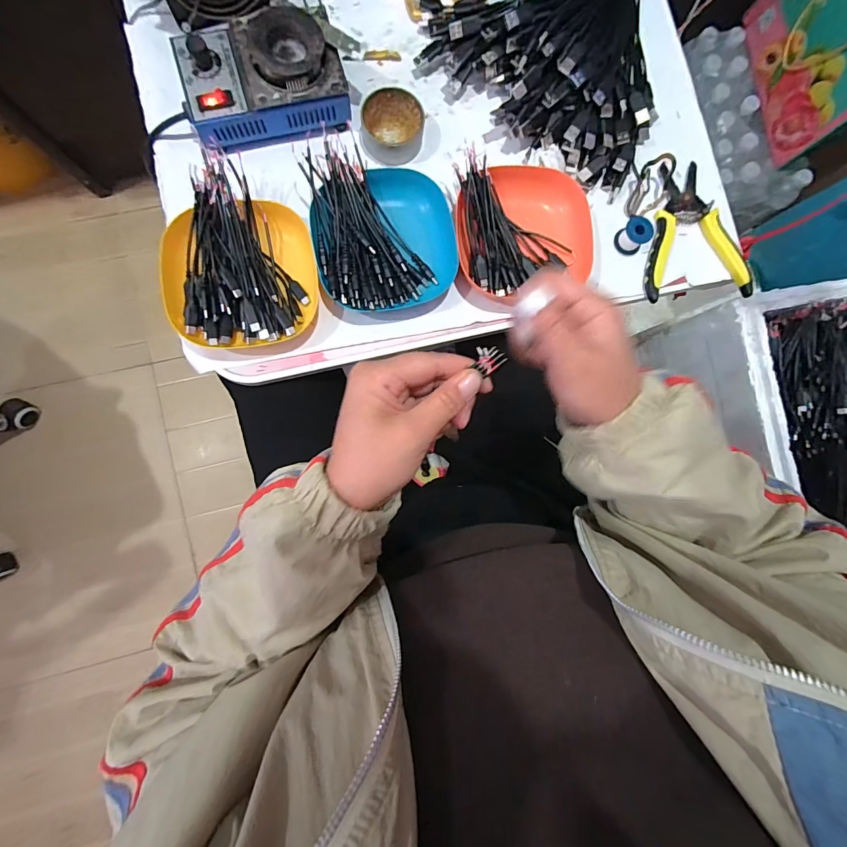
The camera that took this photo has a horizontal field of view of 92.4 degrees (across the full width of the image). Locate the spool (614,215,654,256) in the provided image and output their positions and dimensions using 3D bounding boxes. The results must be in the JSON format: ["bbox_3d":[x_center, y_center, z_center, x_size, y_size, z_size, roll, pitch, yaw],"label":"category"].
[{"bbox_3d":[0.227,-0.203,0.438,0.032,0.025,0.030,0,87,-6],"label":"spool"}]

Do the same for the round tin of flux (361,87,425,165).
[{"bbox_3d":[-0.032,-0.310,0.426,0.064,0.027,0.064,0,87,-6],"label":"round tin of flux"}]

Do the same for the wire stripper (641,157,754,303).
[{"bbox_3d":[0.294,-0.214,0.449,0.116,0.017,0.154,-5,88,-6],"label":"wire stripper"}]

